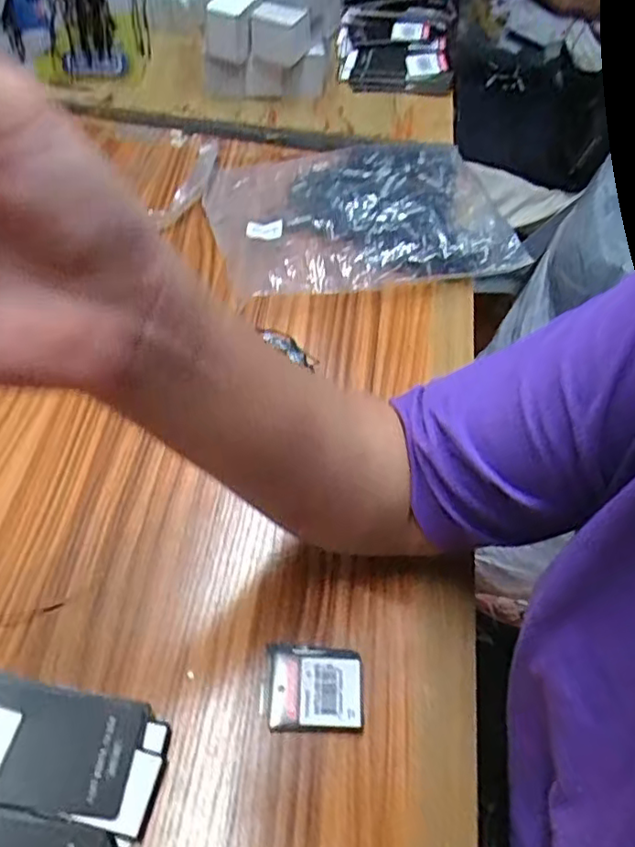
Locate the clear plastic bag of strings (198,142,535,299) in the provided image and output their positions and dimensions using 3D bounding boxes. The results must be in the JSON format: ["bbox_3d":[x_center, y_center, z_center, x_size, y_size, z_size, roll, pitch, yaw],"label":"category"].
[{"bbox_3d":[0.036,-0.189,0.558,0.250,0.037,0.191,-8,56,-11],"label":"clear plastic bag of strings"}]

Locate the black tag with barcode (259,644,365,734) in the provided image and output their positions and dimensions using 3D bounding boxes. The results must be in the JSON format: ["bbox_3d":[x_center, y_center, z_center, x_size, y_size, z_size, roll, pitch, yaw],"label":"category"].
[{"bbox_3d":[-0.003,0.145,0.348,0.055,0.009,0.044,2,55,-4],"label":"black tag with barcode"}]

